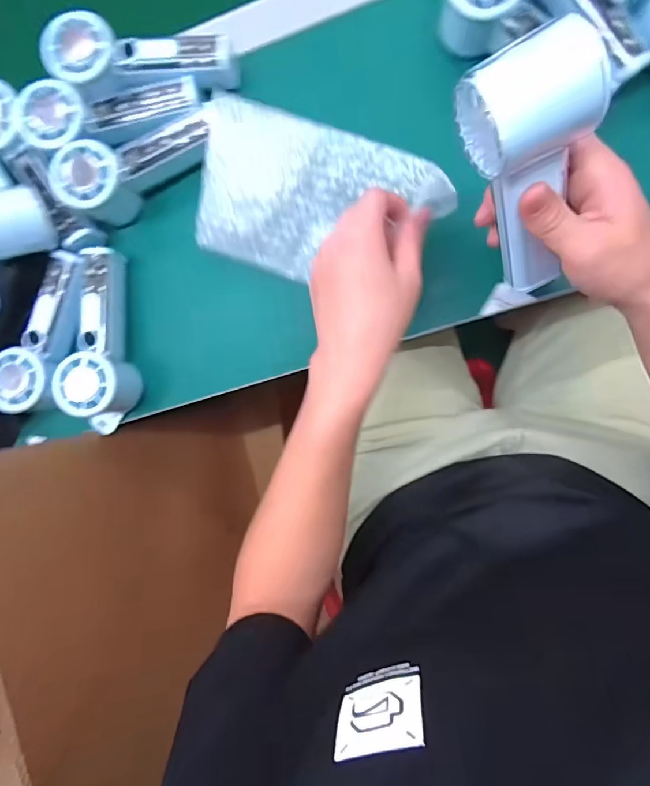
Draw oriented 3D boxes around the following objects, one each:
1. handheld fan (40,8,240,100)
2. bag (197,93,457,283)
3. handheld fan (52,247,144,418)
[{"bbox_3d":[-0.158,-0.284,0.388,0.160,0.034,0.062,9,93,8],"label":"handheld fan"},{"bbox_3d":[-0.010,-0.151,0.366,0.203,0.030,0.121,18,117,7],"label":"bag"},{"bbox_3d":[-0.220,-0.053,0.428,0.060,0.059,0.160,-6,91,9],"label":"handheld fan"}]

